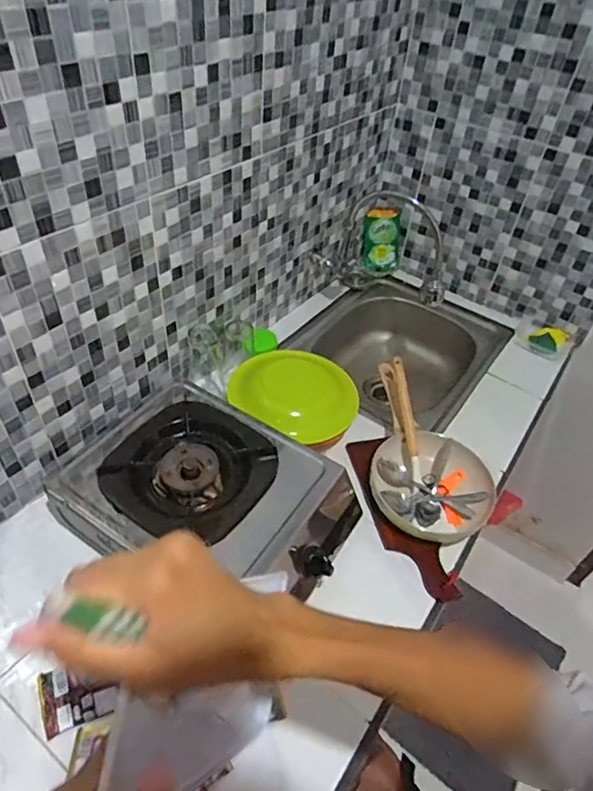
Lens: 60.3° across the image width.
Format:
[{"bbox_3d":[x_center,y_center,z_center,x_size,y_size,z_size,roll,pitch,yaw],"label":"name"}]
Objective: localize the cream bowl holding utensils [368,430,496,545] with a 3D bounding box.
[{"bbox_3d":[0.214,0.146,0.843,0.188,0.061,0.190,3,44,-3],"label":"cream bowl holding utensils"}]

